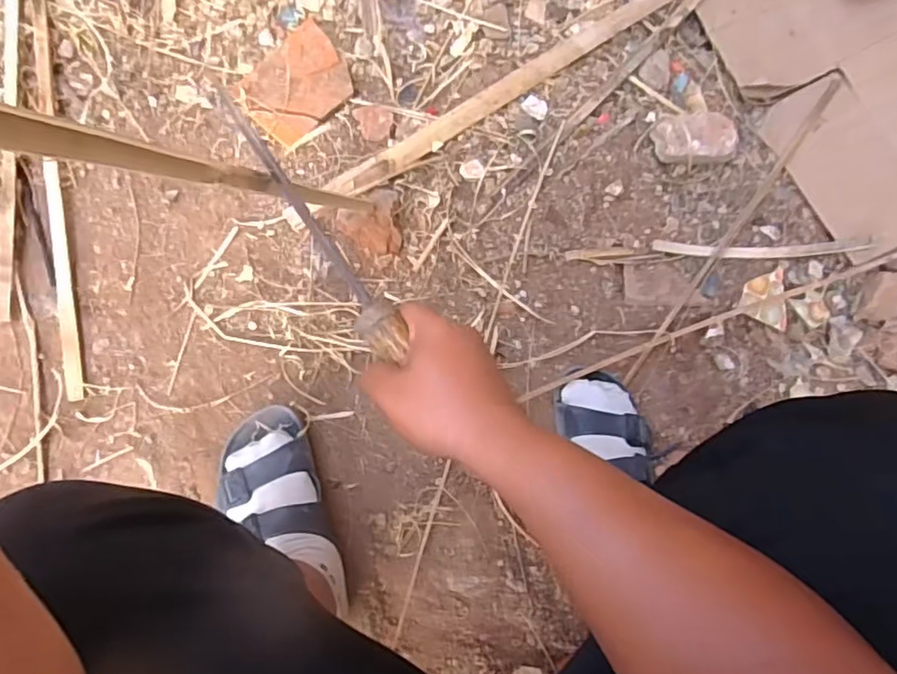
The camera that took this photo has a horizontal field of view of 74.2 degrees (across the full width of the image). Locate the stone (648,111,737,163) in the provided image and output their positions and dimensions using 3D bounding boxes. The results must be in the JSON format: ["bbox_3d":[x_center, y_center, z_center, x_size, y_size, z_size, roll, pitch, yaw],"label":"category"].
[{"bbox_3d":[0.328,-0.263,0.796,0.100,0.061,0.068,-7,80,-4],"label":"stone"}]

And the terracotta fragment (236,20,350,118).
[{"bbox_3d":[-0.199,-0.347,0.804,0.114,0.010,0.142,42,83,4],"label":"terracotta fragment"}]

